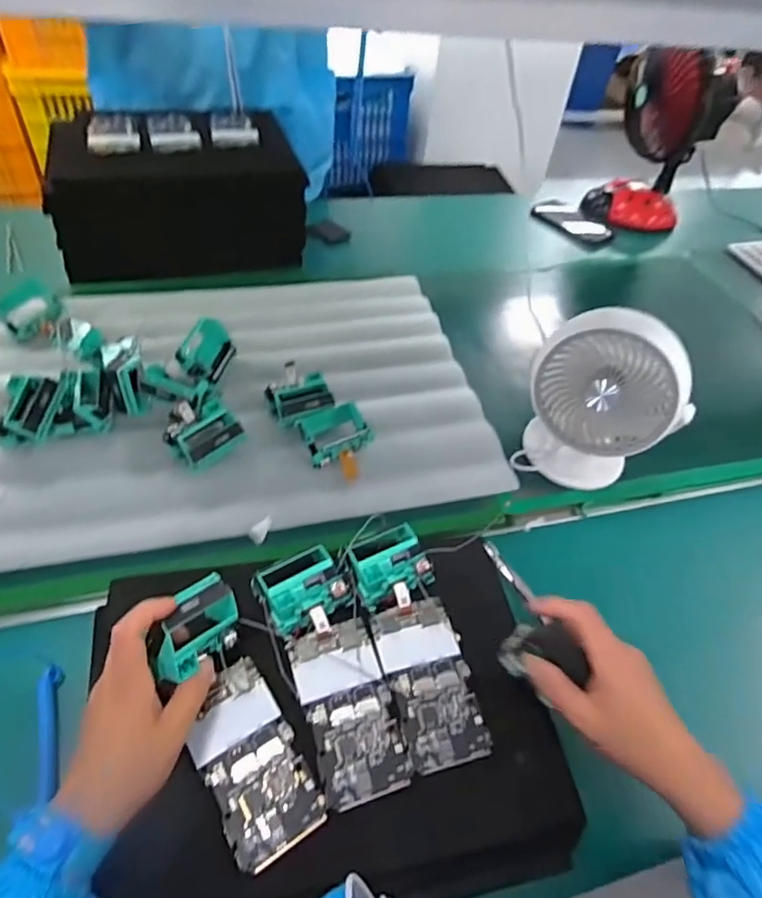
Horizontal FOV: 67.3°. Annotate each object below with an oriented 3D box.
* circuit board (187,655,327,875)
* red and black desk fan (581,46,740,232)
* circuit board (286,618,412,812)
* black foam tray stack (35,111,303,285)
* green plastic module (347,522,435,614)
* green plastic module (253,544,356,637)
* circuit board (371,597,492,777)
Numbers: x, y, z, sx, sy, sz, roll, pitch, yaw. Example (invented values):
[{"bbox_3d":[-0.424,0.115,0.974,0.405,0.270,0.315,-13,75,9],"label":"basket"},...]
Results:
[{"bbox_3d":[-0.095,0.224,0.417,0.065,0.012,0.128,-24,55,-25],"label":"circuit board"},{"bbox_3d":[0.525,-0.585,1.082,0.169,0.303,0.175,37,54,24],"label":"red and black desk fan"},{"bbox_3d":[-0.025,0.199,0.444,0.067,0.007,0.127,-12,50,-17],"label":"circuit board"},{"bbox_3d":[-0.299,-0.383,0.871,0.339,0.154,0.223,-8,49,-14],"label":"black foam tray stack"},{"bbox_3d":[0.007,0.105,0.516,0.067,0.034,0.055,-22,54,-24],"label":"green plastic module"},{"bbox_3d":[-0.068,0.118,0.492,0.072,0.036,0.059,-24,54,-25],"label":"green plastic module"},{"bbox_3d":[0.040,0.185,0.465,0.066,0.006,0.127,-9,49,-14],"label":"circuit board"}]

